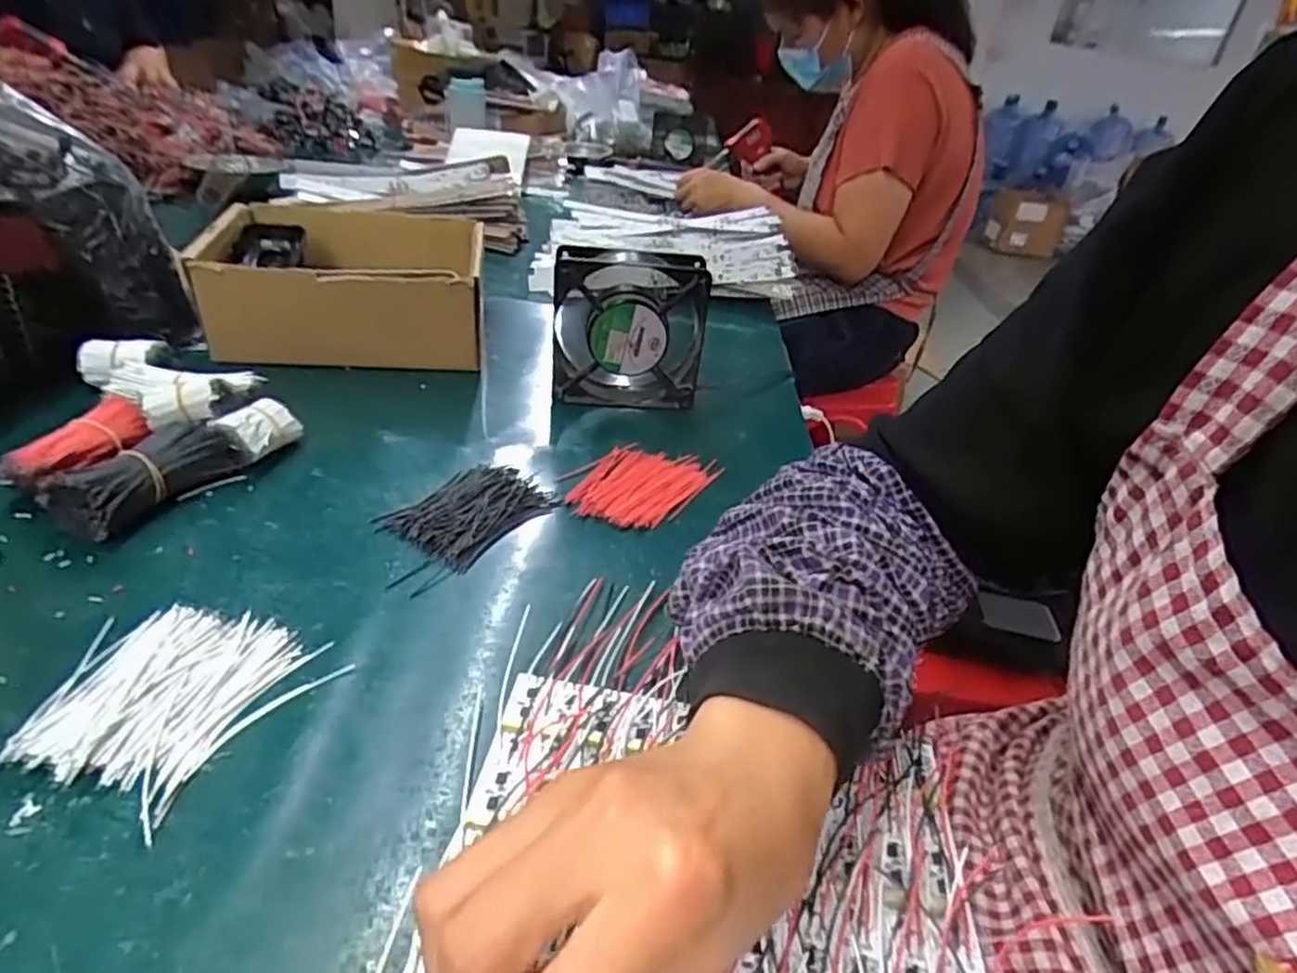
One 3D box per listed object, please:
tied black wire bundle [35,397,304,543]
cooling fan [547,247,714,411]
[{"bbox_3d":[-0.286,-0.017,0.446,0.049,0.036,0.147,22,34,22],"label":"tied black wire bundle"},{"bbox_3d":[-0.017,-0.123,0.582,0.118,0.123,0.036,3,32,-7],"label":"cooling fan"}]

